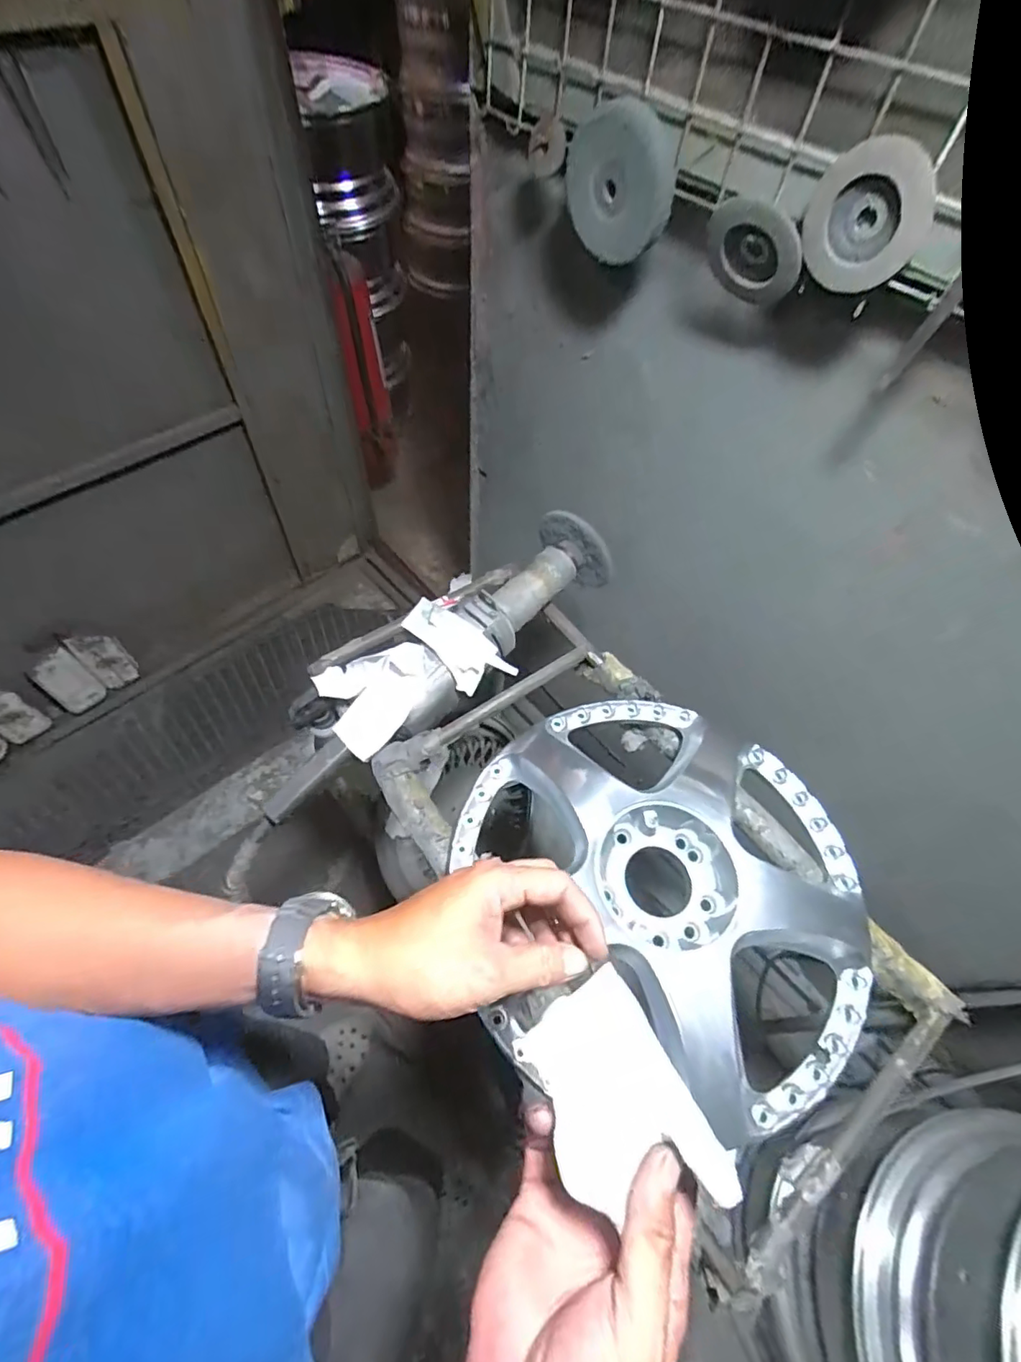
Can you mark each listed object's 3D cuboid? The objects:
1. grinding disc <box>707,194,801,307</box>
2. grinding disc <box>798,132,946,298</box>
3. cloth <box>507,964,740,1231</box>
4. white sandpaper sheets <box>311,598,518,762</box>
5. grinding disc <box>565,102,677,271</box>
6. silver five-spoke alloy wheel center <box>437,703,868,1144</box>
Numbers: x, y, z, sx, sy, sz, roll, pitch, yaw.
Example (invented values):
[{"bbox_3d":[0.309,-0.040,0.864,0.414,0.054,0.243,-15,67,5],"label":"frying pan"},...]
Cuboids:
[{"bbox_3d":[0.222,-0.394,0.514,0.089,0.071,0.017,24,59,10],"label":"grinding disc"},{"bbox_3d":[0.284,-0.369,0.447,0.016,0.094,0.094,-30,65,-21],"label":"grinding disc"},{"bbox_3d":[0.053,0.215,0.286,0.070,0.008,0.103,-31,48,-6],"label":"cloth"},{"bbox_3d":[-0.124,-0.005,0.687,0.207,0.090,0.139,-29,64,-21],"label":"white sandpaper sheets"},{"bbox_3d":[0.113,-0.507,0.573,0.111,0.120,0.026,-7,21,28],"label":"grinding disc"},{"bbox_3d":[0.147,0.199,0.576,0.398,0.081,0.382,2,58,-3],"label":"silver five-spoke alloy wheel center"}]

